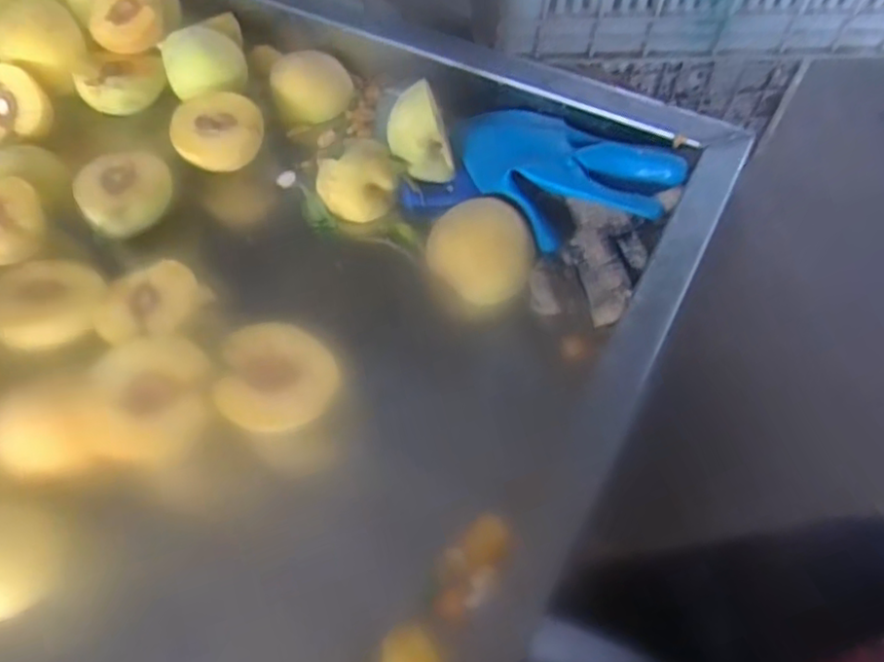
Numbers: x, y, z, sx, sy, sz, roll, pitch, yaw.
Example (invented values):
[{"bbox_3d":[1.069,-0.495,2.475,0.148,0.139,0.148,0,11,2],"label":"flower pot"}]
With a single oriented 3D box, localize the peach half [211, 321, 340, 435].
[{"bbox_3d":[-0.096,0.028,0.397,0.069,0.034,0.070,-14,60,-6],"label":"peach half"}]

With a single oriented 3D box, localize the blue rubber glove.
[{"bbox_3d":[0.069,-0.104,0.458,0.175,0.049,0.096,22,63,14],"label":"blue rubber glove"}]

